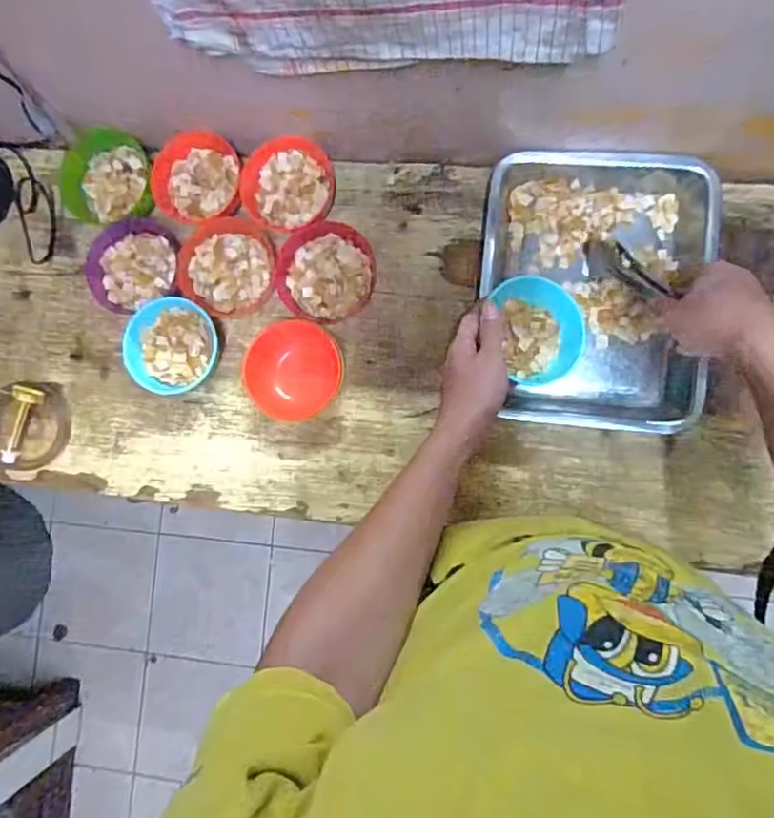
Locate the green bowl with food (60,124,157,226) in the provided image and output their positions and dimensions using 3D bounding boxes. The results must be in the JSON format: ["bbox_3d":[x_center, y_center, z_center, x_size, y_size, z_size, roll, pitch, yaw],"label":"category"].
[{"bbox_3d":[-0.351,-0.292,0.754,0.117,0.047,0.107,0,87,7],"label":"green bowl with food"}]

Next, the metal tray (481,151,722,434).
[{"bbox_3d":[0.229,-0.132,0.667,0.240,0.035,0.297,6,88,7],"label":"metal tray"}]

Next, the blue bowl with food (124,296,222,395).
[{"bbox_3d":[-0.255,-0.073,0.720,0.107,0.046,0.110,0,87,7],"label":"blue bowl with food"}]

